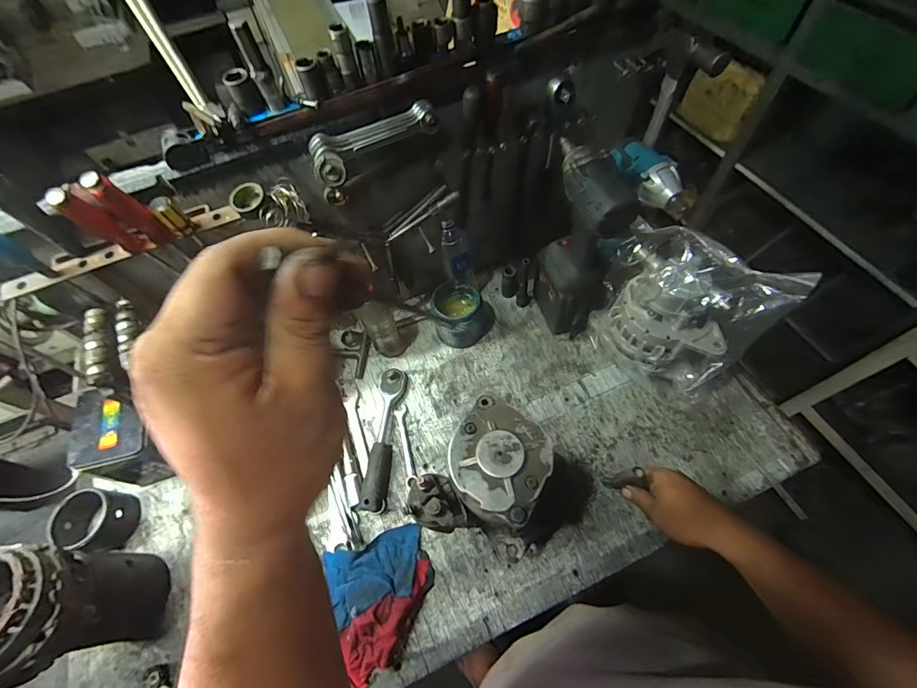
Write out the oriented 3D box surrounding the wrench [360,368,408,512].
[{"bbox_3d":[-0.129,0.154,0.678,0.041,0.037,0.238,4,61,6],"label":"wrench"}]

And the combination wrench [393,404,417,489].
[{"bbox_3d":[-0.090,0.174,0.684,0.021,0.010,0.142,-12,61,-3],"label":"combination wrench"}]

